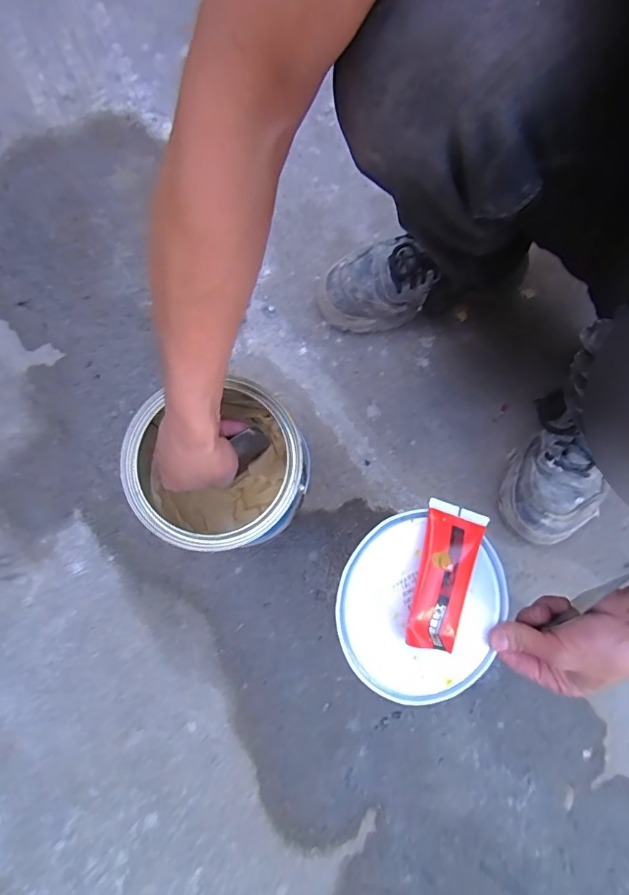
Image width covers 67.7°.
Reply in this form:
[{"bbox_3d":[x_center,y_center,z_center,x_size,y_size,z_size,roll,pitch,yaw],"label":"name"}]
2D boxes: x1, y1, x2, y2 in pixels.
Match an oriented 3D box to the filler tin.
[{"bbox_3d":[-0.093,0.029,0.484,0.154,0.143,0.147,-19,79,-5],"label":"filler tin"}]

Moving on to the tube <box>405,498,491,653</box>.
[{"bbox_3d":[0.107,0.103,0.378,0.052,0.014,0.112,18,75,-15],"label":"tube"}]

